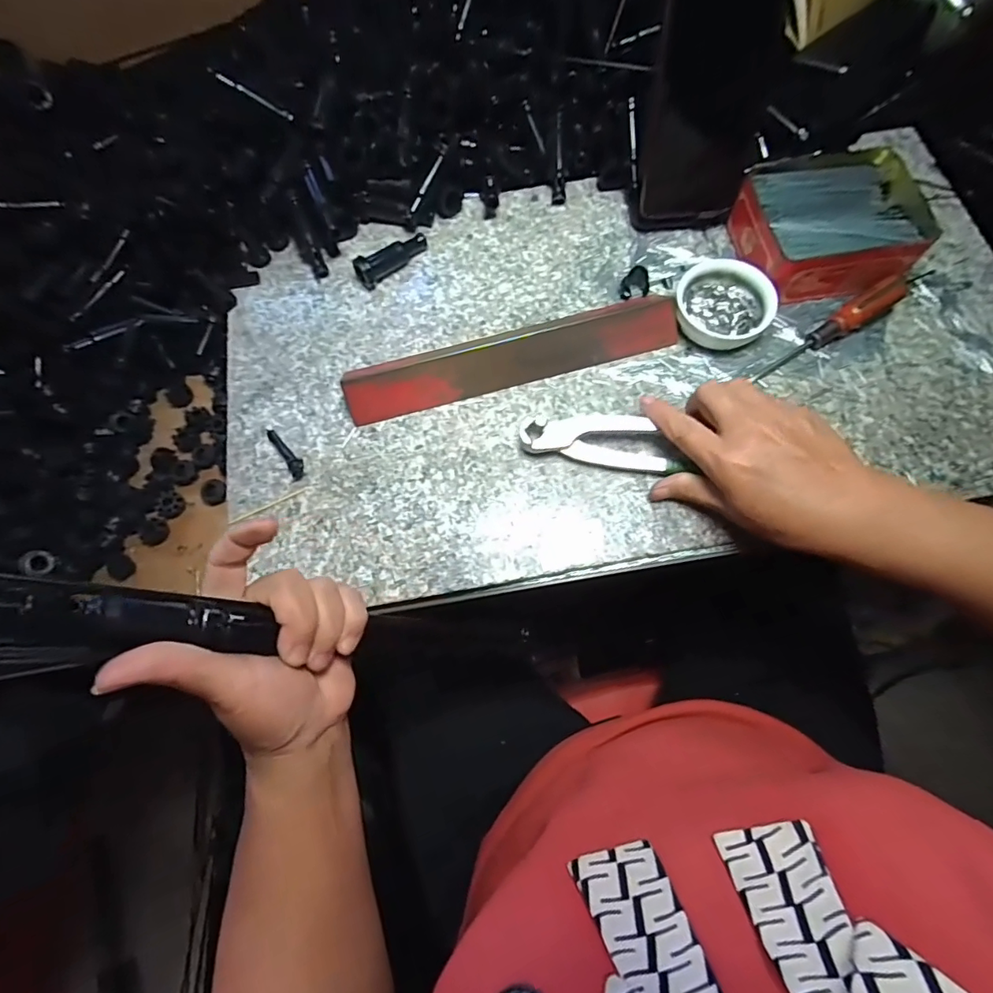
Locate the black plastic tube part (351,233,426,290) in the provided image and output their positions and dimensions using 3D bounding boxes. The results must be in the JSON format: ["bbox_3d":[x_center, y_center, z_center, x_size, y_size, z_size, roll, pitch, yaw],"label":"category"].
[{"bbox_3d":[-0.088,-0.202,0.427,0.068,0.022,0.018,-42,75,-12],"label":"black plastic tube part"}]

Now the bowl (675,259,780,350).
[{"bbox_3d":[0.175,-0.147,0.393,0.070,0.028,0.068,0,71,1],"label":"bowl"}]

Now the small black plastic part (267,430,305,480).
[{"bbox_3d":[-0.158,-0.034,0.378,0.012,0.010,0.049,-39,74,-11],"label":"small black plastic part"}]

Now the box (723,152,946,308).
[{"bbox_3d":[0.259,-0.215,0.403,0.123,0.046,0.111,-9,71,-2],"label":"box"}]

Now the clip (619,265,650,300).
[{"bbox_3d":[0.111,-0.170,0.408,0.023,0.026,0.015,11,71,5],"label":"clip"}]

